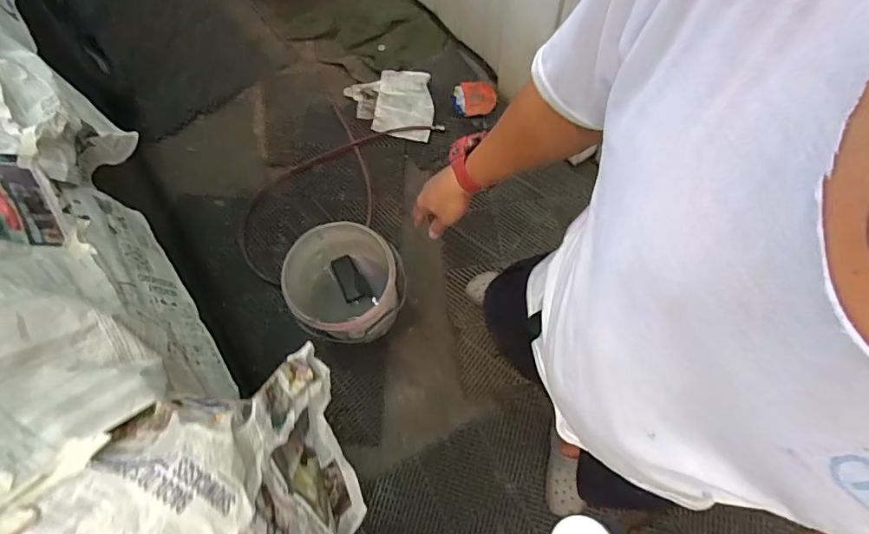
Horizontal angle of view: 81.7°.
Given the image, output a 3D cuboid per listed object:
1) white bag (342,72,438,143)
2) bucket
[{"bbox_3d":[-0.170,-0.598,1.872,0.328,0.070,0.286,-4,71,-1],"label":"white bag"},{"bbox_3d":[-0.252,0.066,1.489,0.298,0.318,0.291,-1,68,3],"label":"bucket"}]

